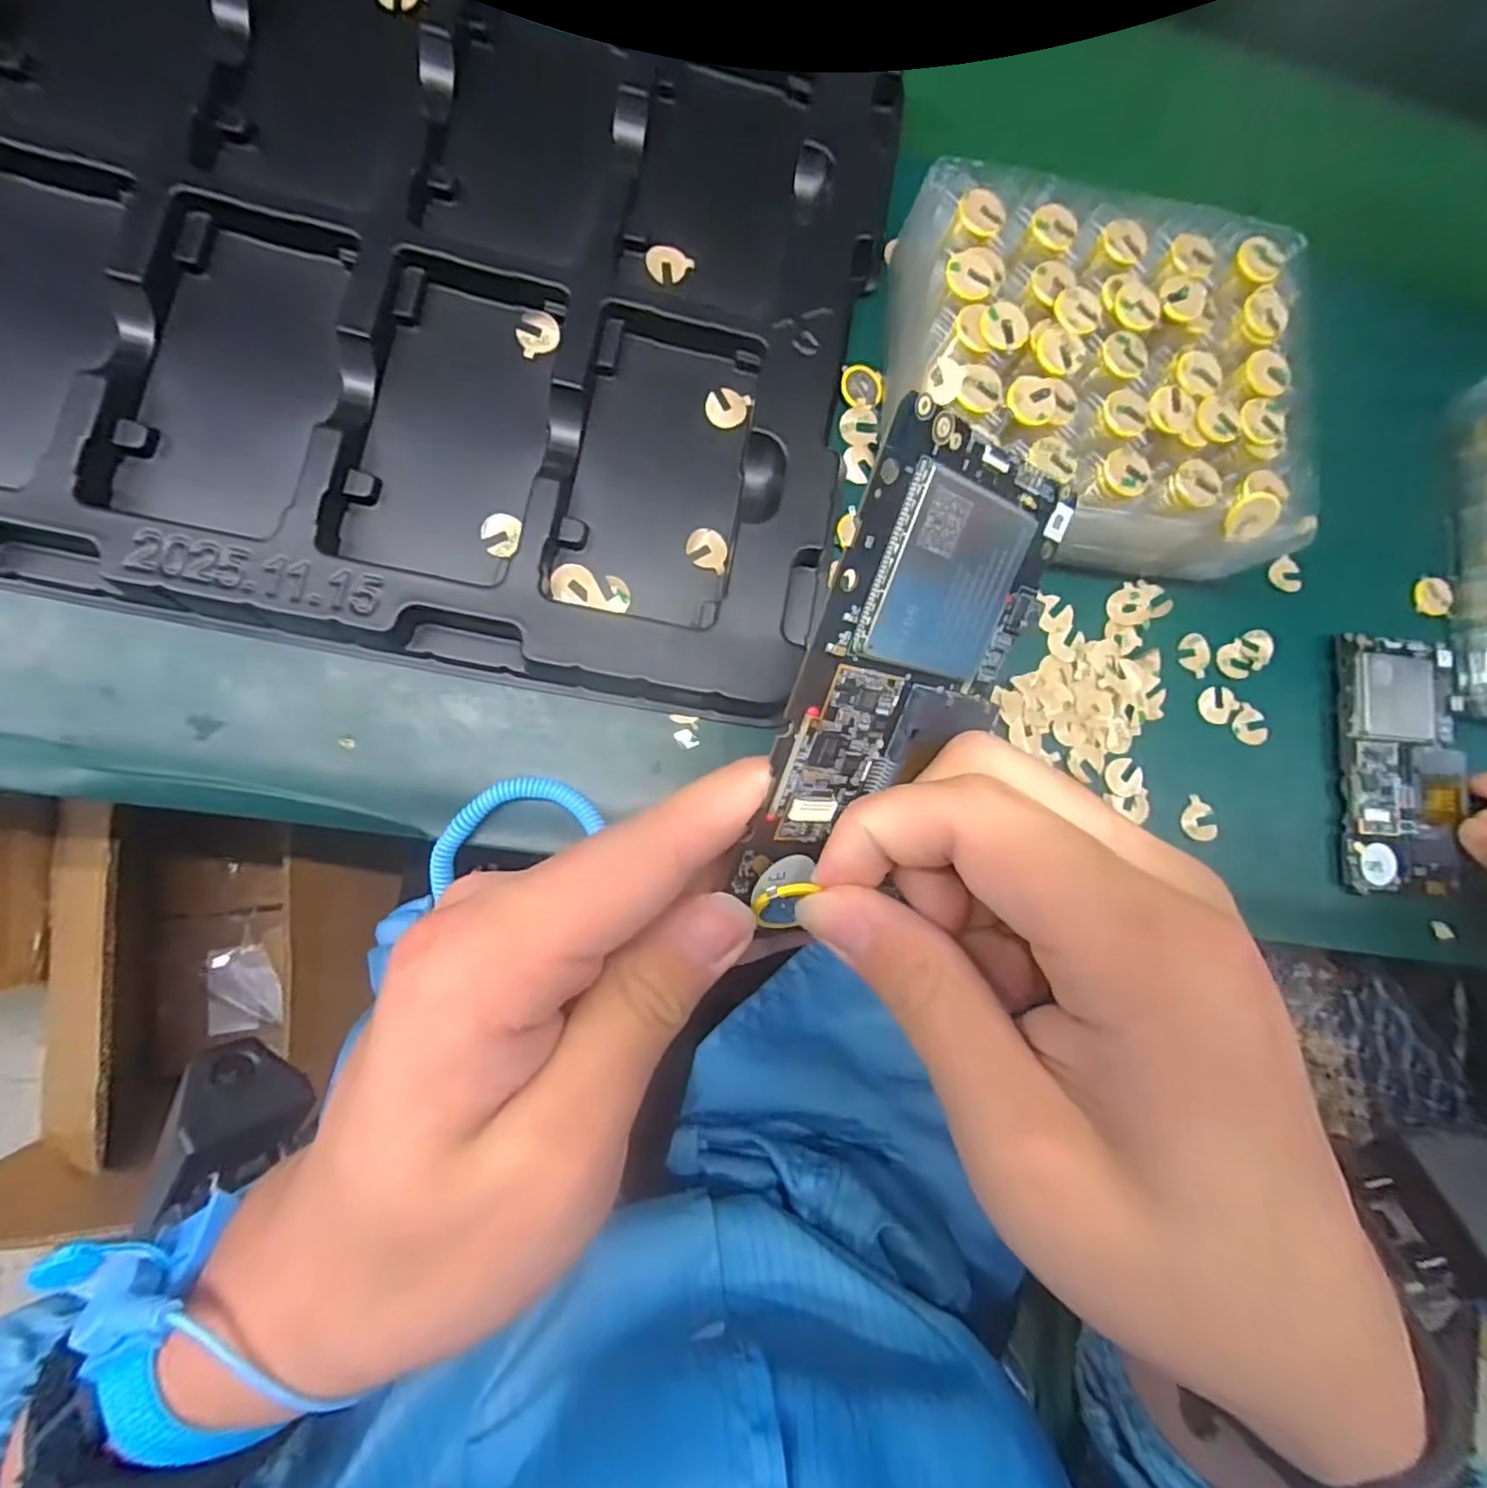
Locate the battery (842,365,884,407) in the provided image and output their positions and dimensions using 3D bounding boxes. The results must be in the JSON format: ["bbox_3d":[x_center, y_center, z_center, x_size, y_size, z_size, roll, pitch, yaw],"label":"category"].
[{"bbox_3d":[0.055,-0.165,0.308,0.019,0.004,0.017,-8,84,-10],"label":"battery"}]

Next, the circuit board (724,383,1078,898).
[{"bbox_3d":[0.041,-0.016,0.161,0.065,0.005,0.106,6,111,-34],"label":"circuit board"}]

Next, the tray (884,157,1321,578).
[{"bbox_3d":[0.152,-0.159,0.296,0.177,0.051,0.157,2,82,-9],"label":"tray"}]

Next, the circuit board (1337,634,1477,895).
[{"bbox_3d":[0.325,0.010,0.331,0.061,0.010,0.124,4,82,-8],"label":"circuit board"}]

